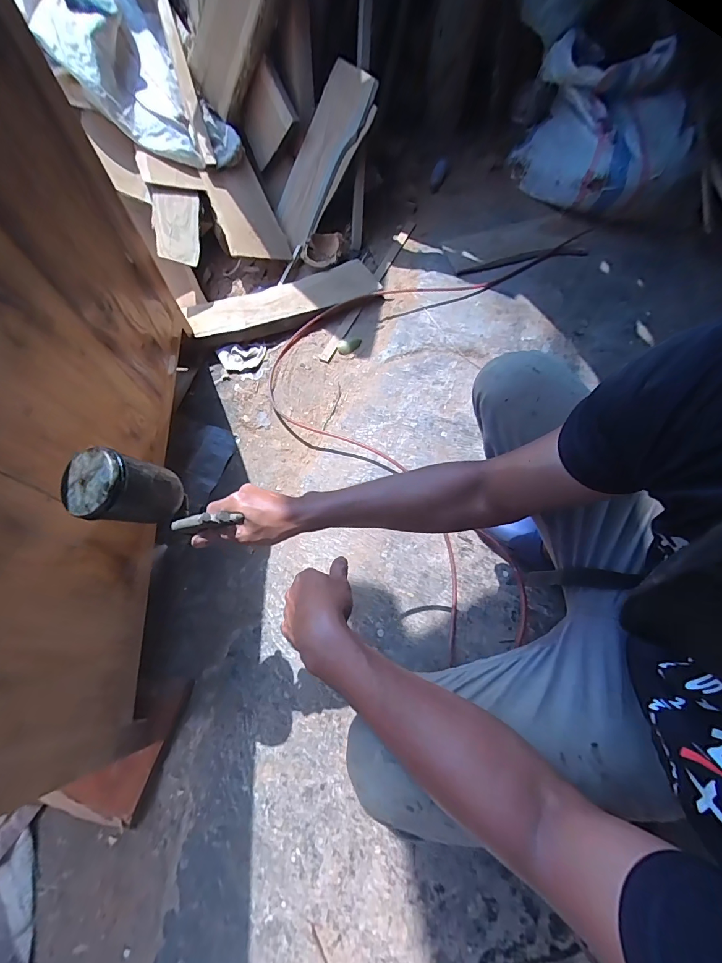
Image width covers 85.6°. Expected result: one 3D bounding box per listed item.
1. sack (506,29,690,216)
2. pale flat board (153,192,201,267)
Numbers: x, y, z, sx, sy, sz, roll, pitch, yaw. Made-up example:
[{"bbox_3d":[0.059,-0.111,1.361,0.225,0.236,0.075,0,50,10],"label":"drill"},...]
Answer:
[{"bbox_3d":[0.671,-0.936,1.052,0.434,0.322,0.216,6,67,3],"label":"sack"},{"bbox_3d":[-0.507,-0.710,1.074,0.113,0.032,0.221,-1,79,-22],"label":"pale flat board"}]

